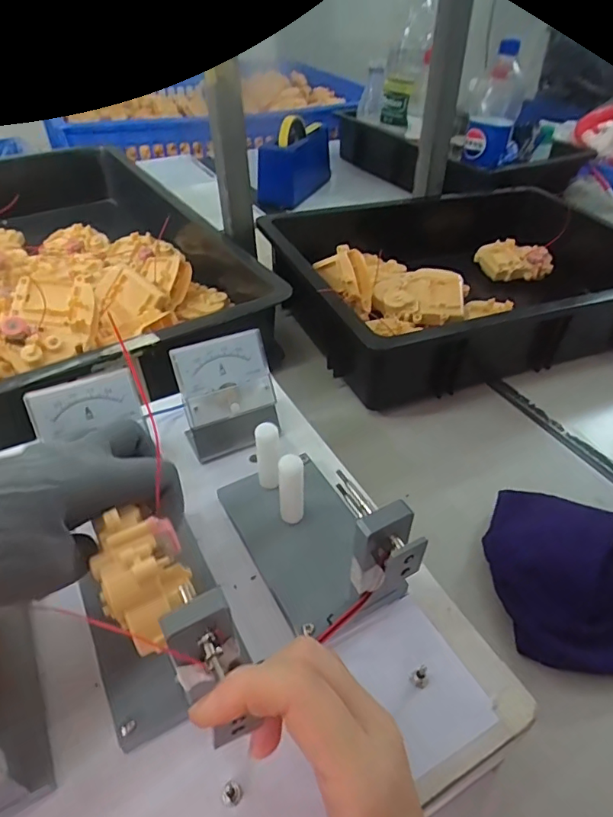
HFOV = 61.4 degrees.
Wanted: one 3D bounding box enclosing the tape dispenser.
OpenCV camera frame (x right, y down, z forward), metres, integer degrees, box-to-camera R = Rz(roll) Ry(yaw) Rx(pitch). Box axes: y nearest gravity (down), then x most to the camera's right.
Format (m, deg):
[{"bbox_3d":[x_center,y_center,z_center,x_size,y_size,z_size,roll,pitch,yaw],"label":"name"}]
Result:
[{"bbox_3d":[-0.015,-0.454,0.938,0.062,0.119,0.183,17,44,16],"label":"tape dispenser"}]

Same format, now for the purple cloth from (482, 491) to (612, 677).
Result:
[{"bbox_3d":[0.194,0.113,0.367,0.119,0.052,0.129,-8,42,-10],"label":"purple cloth"}]

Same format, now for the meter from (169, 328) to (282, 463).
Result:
[{"bbox_3d":[-0.056,-0.007,0.370,0.067,0.074,0.045,-16,45,-19],"label":"meter"}]

